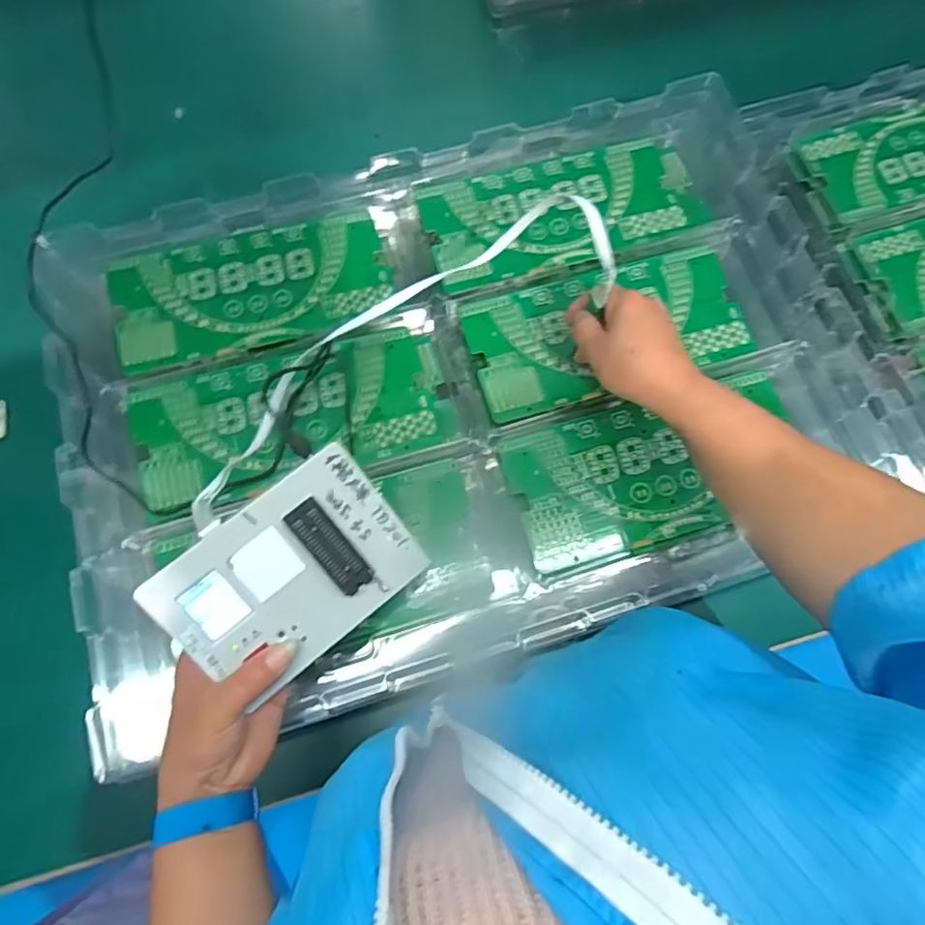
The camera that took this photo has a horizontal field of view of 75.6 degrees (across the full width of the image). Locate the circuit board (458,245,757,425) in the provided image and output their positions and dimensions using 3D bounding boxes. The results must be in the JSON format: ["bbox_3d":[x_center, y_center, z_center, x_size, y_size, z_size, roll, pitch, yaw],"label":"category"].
[{"bbox_3d":[0.132,-0.119,0.523,0.251,0.009,0.114,-16,75,-5],"label":"circuit board"}]

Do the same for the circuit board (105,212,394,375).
[{"bbox_3d":[-0.186,-0.156,0.531,0.240,0.009,0.110,-18,74,-7],"label":"circuit board"}]

